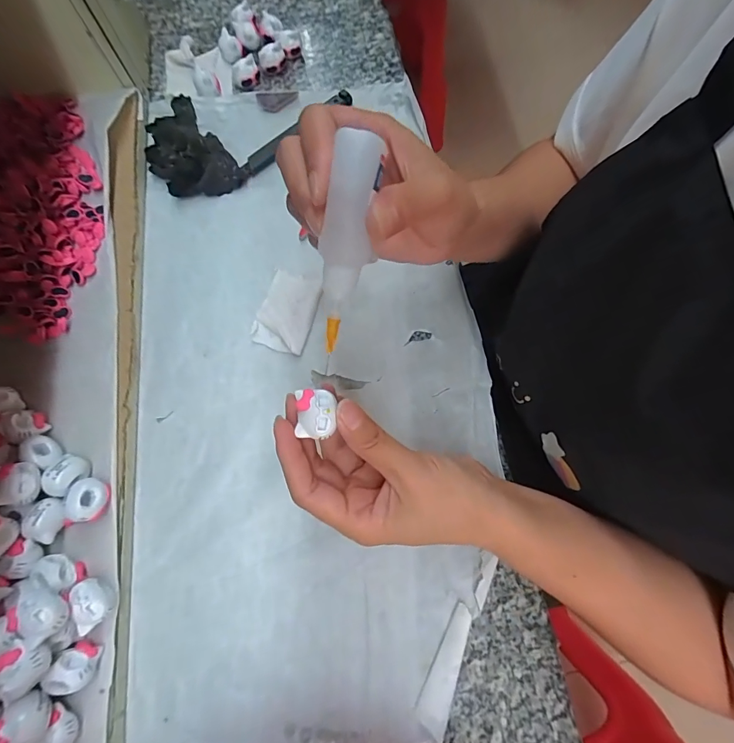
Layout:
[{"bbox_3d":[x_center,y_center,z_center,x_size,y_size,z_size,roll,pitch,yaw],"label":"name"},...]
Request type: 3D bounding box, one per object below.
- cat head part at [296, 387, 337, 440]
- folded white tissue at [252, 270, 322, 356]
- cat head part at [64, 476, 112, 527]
[{"bbox_3d":[-0.026,0.020,0.199,0.020,0.007,0.024,-1,74,-1],"label":"cat head part"},{"bbox_3d":[-0.062,-0.047,0.307,0.043,0.010,0.064,13,74,3],"label":"folded white tissue"},{"bbox_3d":[-0.173,0.080,0.247,0.018,0.020,0.025,-10,74,-4],"label":"cat head part"}]

